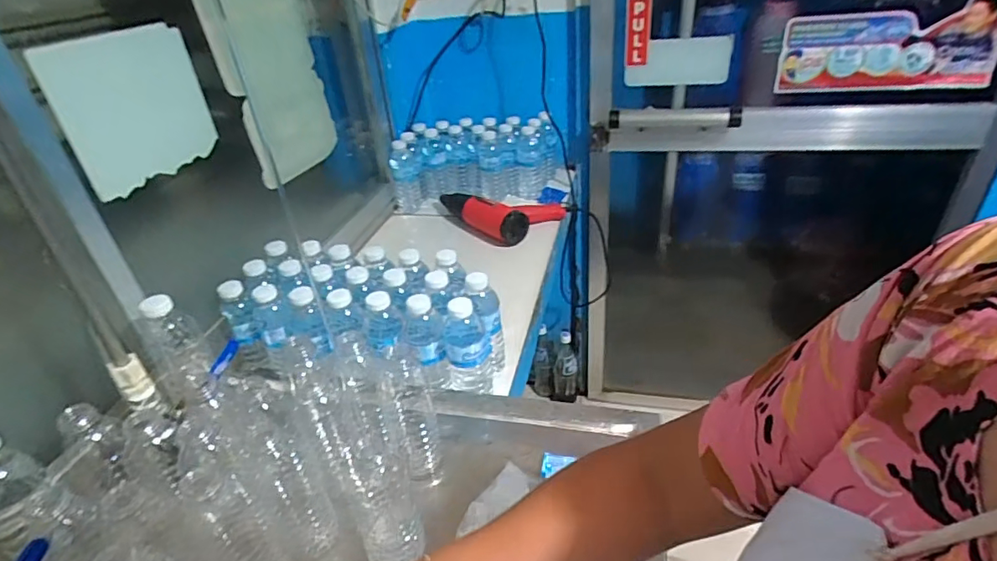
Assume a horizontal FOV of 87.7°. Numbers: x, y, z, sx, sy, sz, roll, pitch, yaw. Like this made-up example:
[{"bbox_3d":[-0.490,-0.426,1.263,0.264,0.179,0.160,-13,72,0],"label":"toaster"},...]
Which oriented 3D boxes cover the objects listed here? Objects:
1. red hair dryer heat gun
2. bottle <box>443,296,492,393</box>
[{"bbox_3d":[0.009,-0.179,1.192,0.195,0.077,0.263,-26,38,-27],"label":"red hair dryer heat gun"},{"bbox_3d":[-0.041,0.085,0.694,0.062,0.140,0.062,-8,34,-3],"label":"bottle"}]

